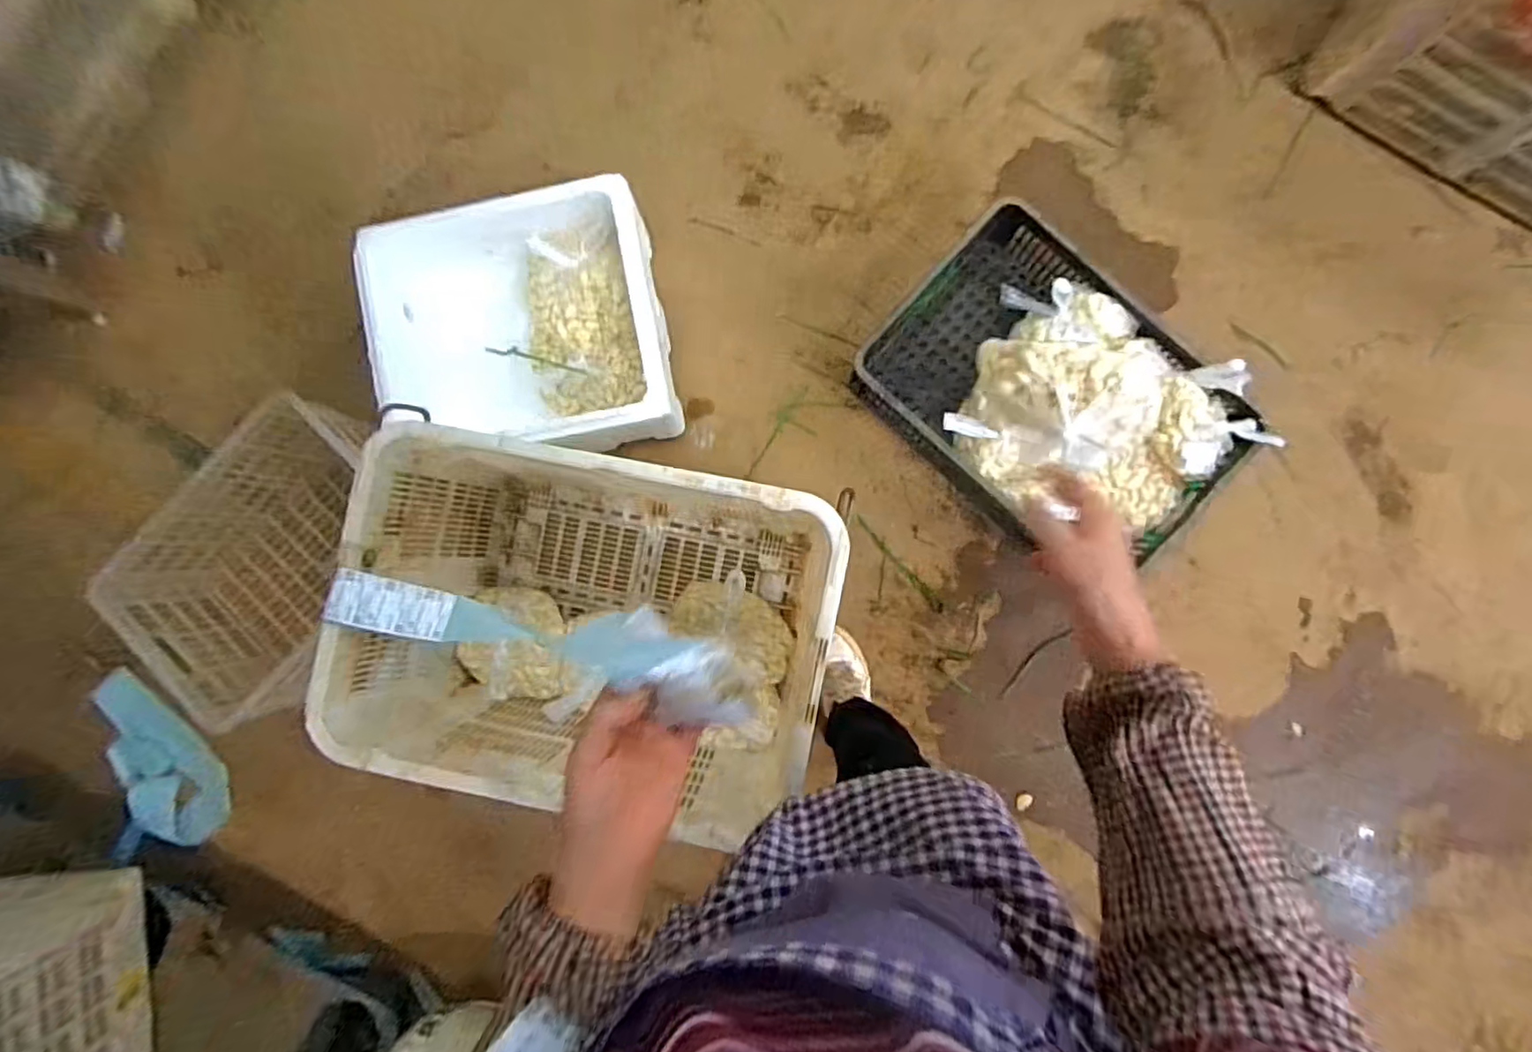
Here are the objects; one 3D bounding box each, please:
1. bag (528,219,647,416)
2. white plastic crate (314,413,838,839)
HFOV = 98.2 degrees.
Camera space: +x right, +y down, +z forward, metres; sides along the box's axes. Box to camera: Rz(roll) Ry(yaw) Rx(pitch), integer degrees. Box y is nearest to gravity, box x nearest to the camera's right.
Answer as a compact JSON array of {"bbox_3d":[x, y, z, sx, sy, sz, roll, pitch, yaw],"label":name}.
[{"bbox_3d":[-0.359,-0.382,1.257,0.221,0.107,0.309,-4,87,6],"label":"bag"},{"bbox_3d":[-0.272,0.154,1.131,0.746,0.458,0.524,10,89,4],"label":"white plastic crate"}]

